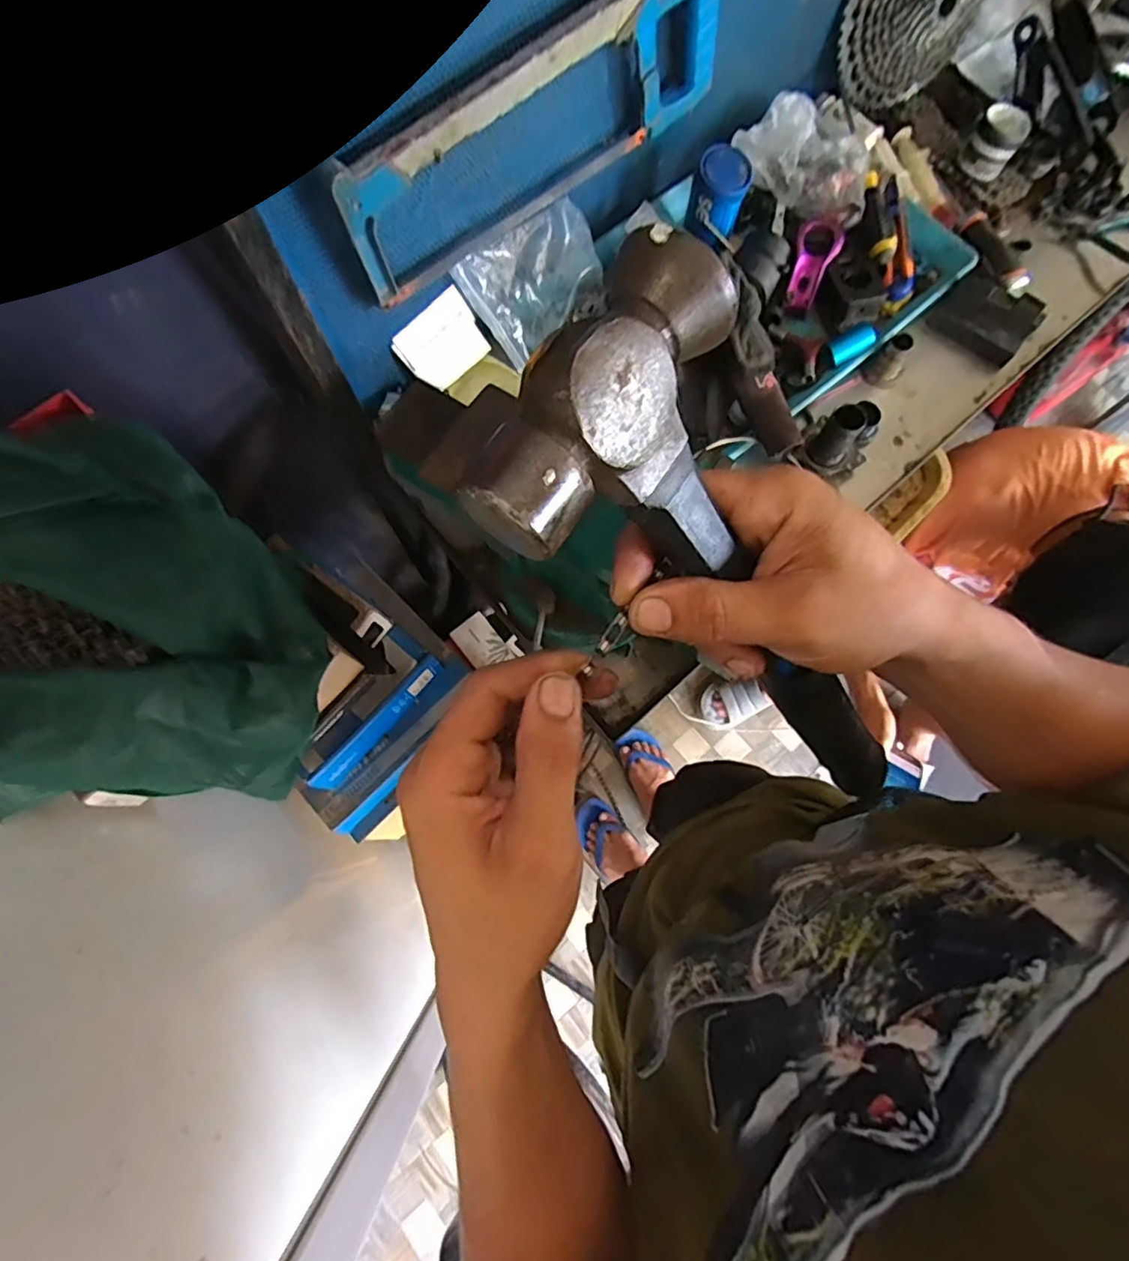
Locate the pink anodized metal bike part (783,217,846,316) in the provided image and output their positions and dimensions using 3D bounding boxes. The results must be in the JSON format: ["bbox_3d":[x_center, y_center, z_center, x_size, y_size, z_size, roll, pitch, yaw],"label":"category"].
[{"bbox_3d":[0.269,-0.398,0.639,0.045,0.034,0.089,23,110,6],"label":"pink anodized metal bike part"}]

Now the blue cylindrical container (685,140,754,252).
[{"bbox_3d":[0.160,-0.454,0.610,0.056,0.060,0.062,15,76,4],"label":"blue cylindrical container"}]

